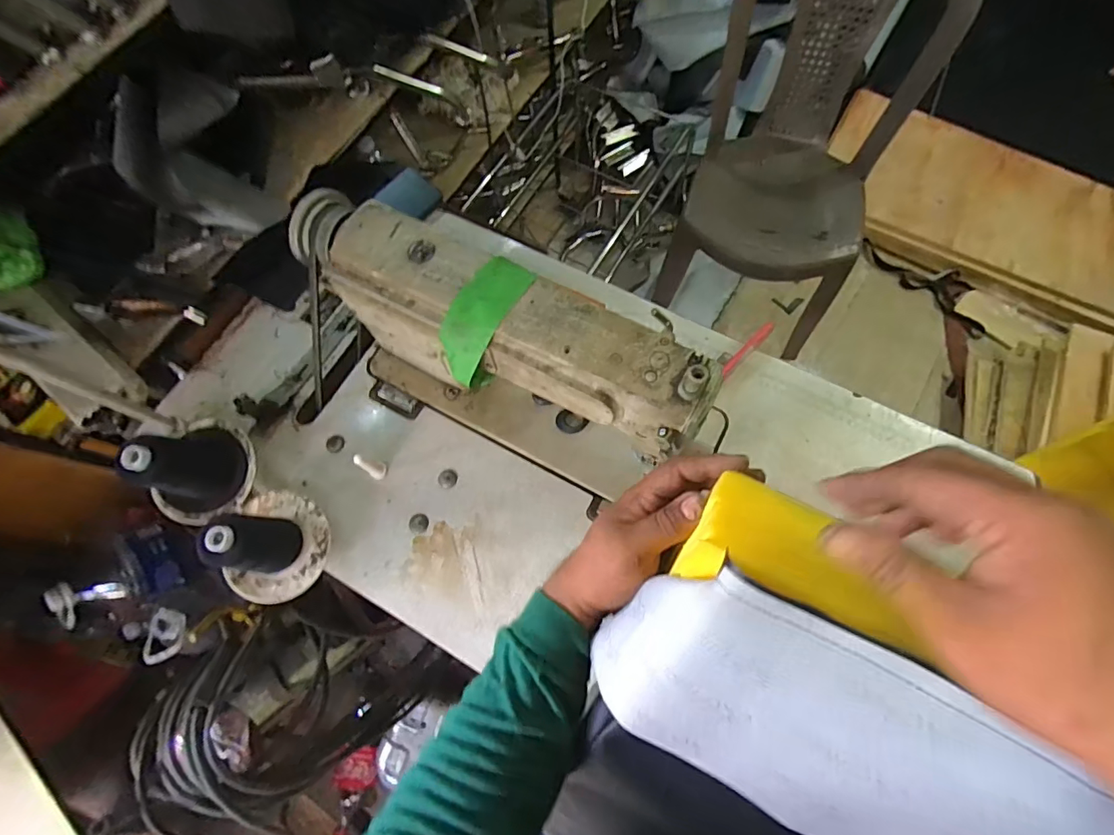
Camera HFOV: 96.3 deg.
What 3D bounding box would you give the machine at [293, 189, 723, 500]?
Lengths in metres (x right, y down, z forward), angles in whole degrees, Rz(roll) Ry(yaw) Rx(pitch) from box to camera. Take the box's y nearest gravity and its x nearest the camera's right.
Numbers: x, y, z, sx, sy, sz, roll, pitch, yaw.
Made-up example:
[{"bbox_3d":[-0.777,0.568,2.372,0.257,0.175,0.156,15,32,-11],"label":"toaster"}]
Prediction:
[{"bbox_3d":[-0.081,-0.070,0.577,0.495,0.216,0.160,23,73,10],"label":"machine"}]

